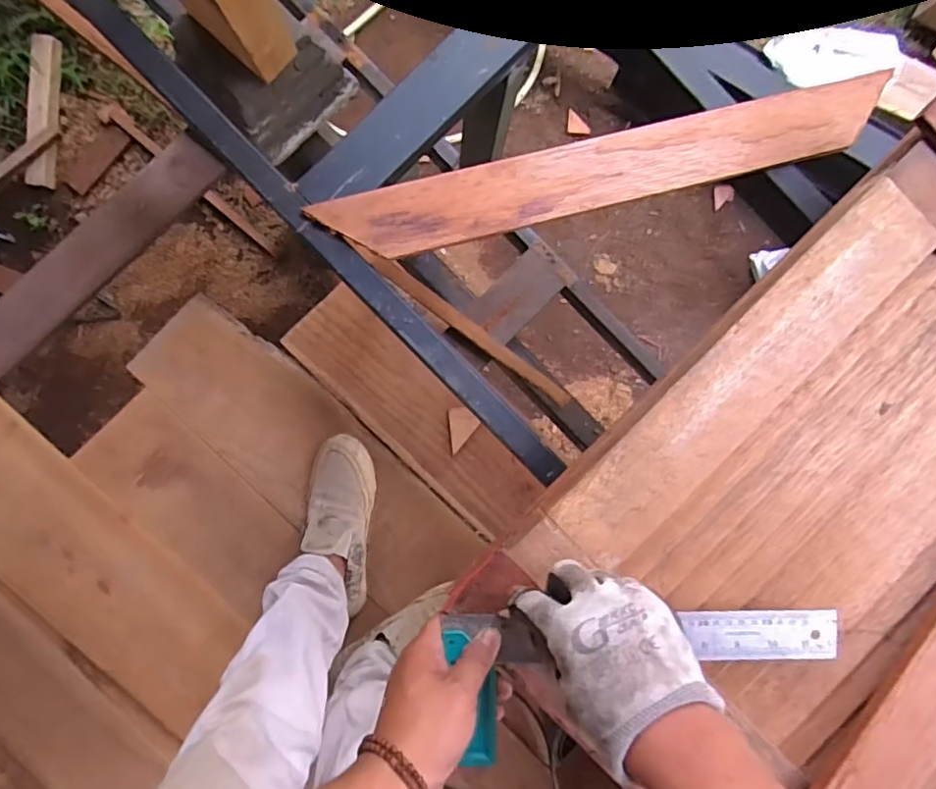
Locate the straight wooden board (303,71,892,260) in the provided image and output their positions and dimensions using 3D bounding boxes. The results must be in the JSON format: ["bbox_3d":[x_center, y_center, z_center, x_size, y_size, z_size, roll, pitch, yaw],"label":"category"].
[{"bbox_3d":[0.126,-0.205,0.547,0.518,0.011,0.061,-14,92,-1],"label":"straight wooden board"}]

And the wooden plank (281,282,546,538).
[{"bbox_3d":[-0.084,0.031,0.936,0.457,0.016,0.128,44,96,-1],"label":"wooden plank"}]

